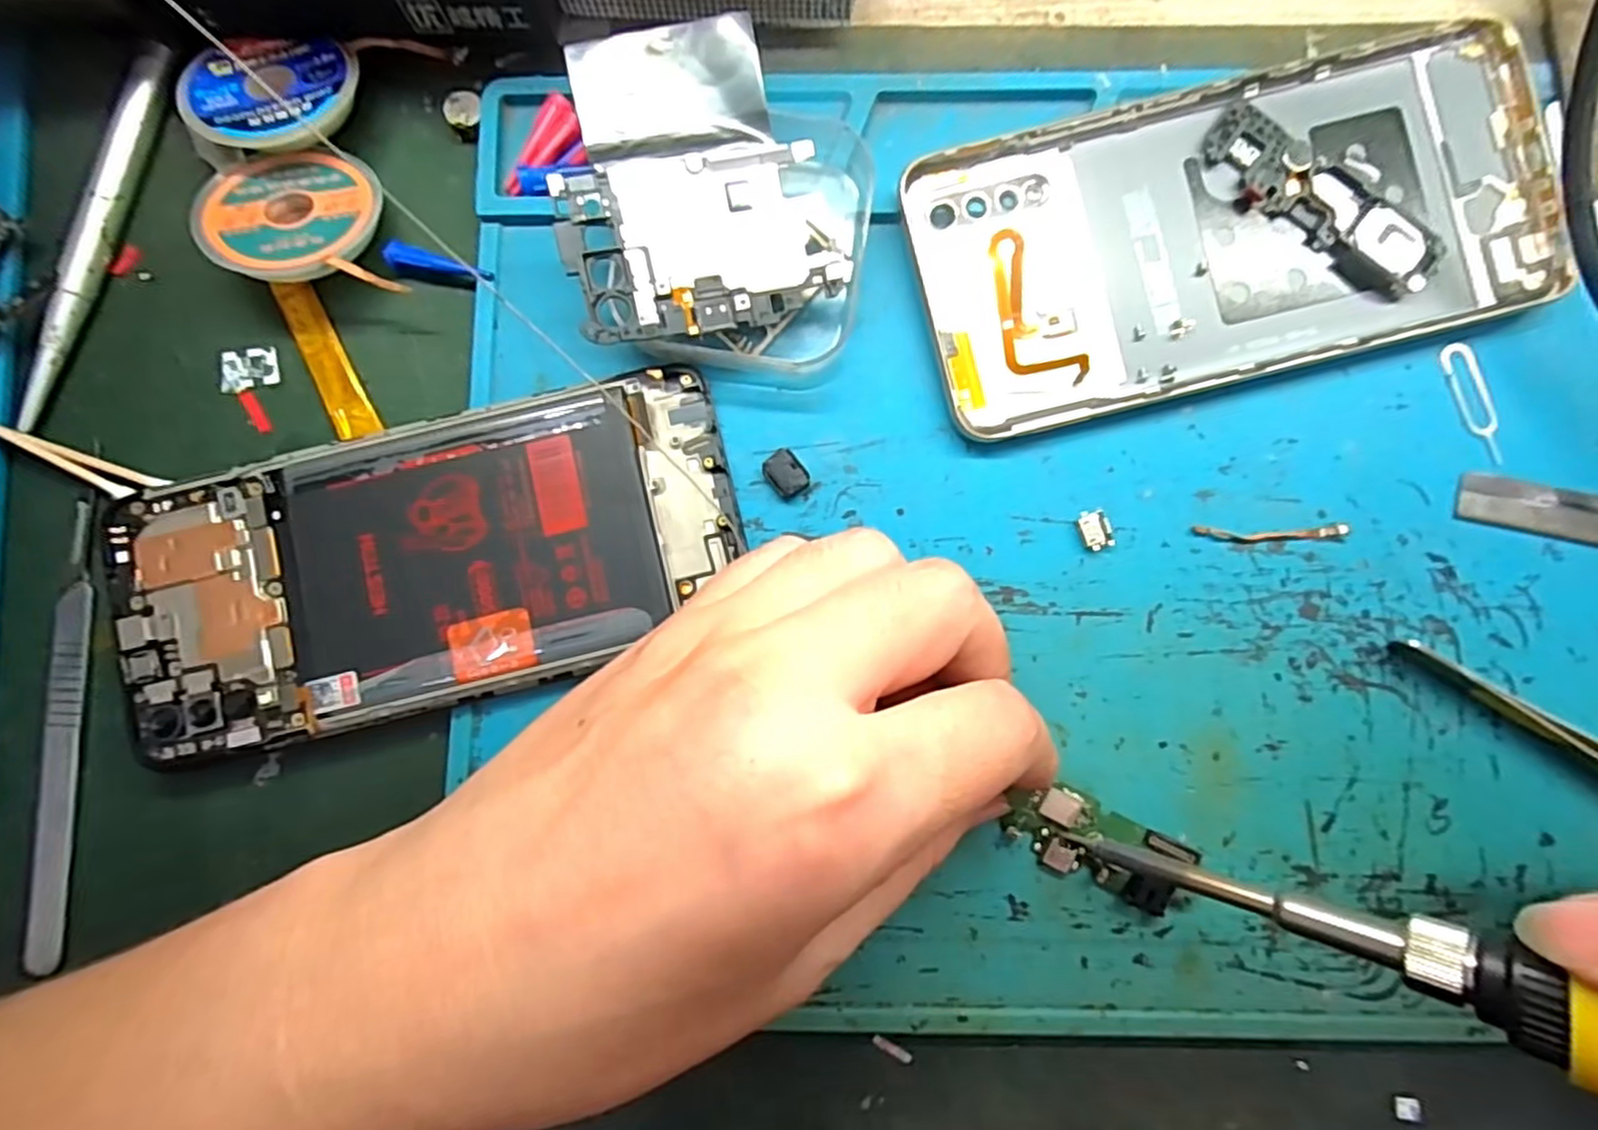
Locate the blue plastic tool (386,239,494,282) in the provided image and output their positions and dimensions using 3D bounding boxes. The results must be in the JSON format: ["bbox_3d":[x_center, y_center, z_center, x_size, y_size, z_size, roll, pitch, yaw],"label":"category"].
[{"bbox_3d":[-0.098,-0.082,0.193,0.029,0.004,0.007,15,86,2],"label":"blue plastic tool"}]

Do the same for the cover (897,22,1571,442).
[{"bbox_3d":[0.113,-0.086,0.184,0.161,0.013,0.074,-14,85,0],"label":"cover"}]

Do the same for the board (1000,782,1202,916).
[{"bbox_3d":[0.073,0.069,0.175,0.043,0.004,0.020,24,86,6],"label":"board"}]

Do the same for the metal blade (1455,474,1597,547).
[{"bbox_3d":[0.198,-0.013,0.179,0.057,0.004,0.014,11,85,2],"label":"metal blade"}]

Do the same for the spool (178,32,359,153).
[{"bbox_3d":[-0.142,-0.127,0.189,0.043,0.010,0.036,3,85,1],"label":"spool"}]

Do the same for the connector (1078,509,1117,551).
[{"bbox_3d":[0.077,-0.009,0.183,0.008,0.004,0.010,-10,85,0],"label":"connector"}]

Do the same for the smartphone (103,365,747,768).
[{"bbox_3d":[-0.094,-0.001,0.183,0.155,0.011,0.070,-14,85,0],"label":"smartphone"}]

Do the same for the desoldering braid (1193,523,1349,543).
[{"bbox_3d":[0.122,-0.008,0.181,0.038,0.004,0.004,-1,85,1],"label":"desoldering braid"}]

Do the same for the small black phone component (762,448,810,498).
[{"bbox_3d":[-0.003,-0.024,0.186,0.009,0.004,0.012,-37,85,-2],"label":"small black phone component"}]

